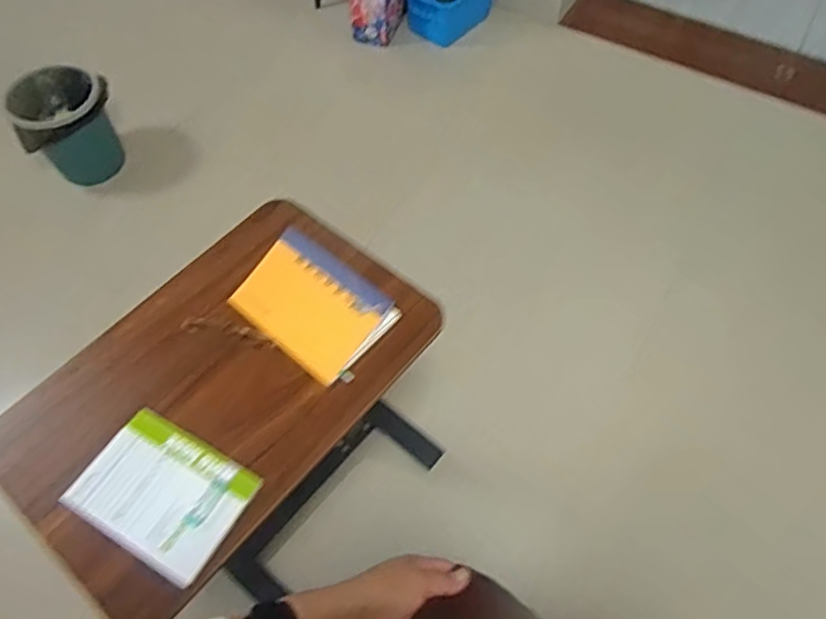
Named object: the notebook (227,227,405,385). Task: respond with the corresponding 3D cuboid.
[{"bbox_3d":[-0.142,-0.010,0.874,0.206,0.047,0.149,34,65,18],"label":"notebook"}]

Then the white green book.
[{"bbox_3d":[-0.304,0.221,0.761,0.193,0.011,0.143,26,63,14],"label":"white green book"}]

